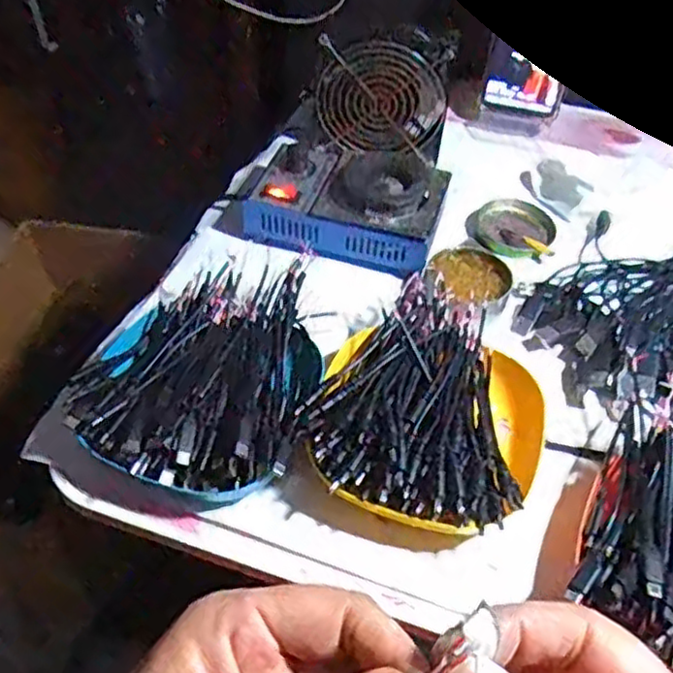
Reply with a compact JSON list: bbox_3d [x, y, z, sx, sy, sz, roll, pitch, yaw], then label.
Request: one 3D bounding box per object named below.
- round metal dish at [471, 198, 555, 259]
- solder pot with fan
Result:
[{"bbox_3d":[0.152,-0.092,0.597,0.063,0.011,0.063,1,49,-1],"label":"round metal dish"},{"bbox_3d":[0.012,-0.163,0.588,0.174,0.093,0.200,15,50,11],"label":"solder pot with fan"}]

